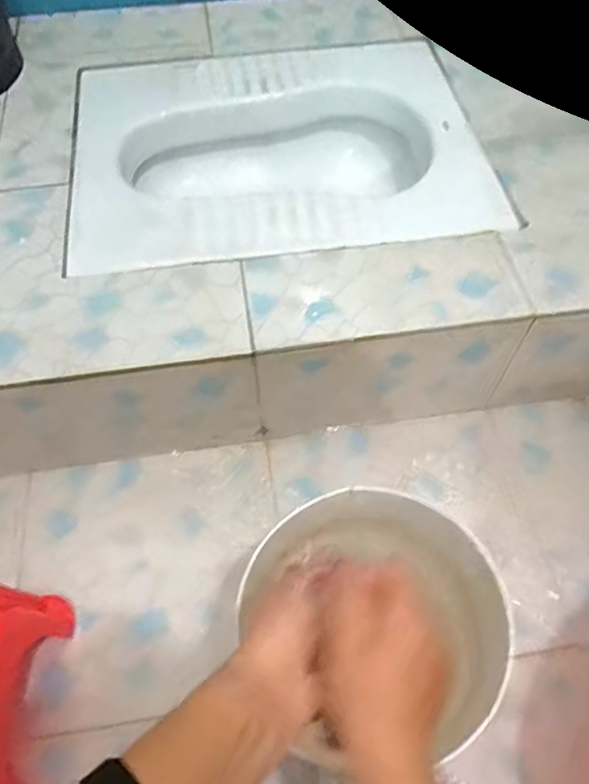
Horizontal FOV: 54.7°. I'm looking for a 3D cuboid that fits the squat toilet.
[{"bbox_3d":[-0.021,-0.296,0.794,0.521,0.133,0.401,-7,60,-5],"label":"squat toilet"}]

